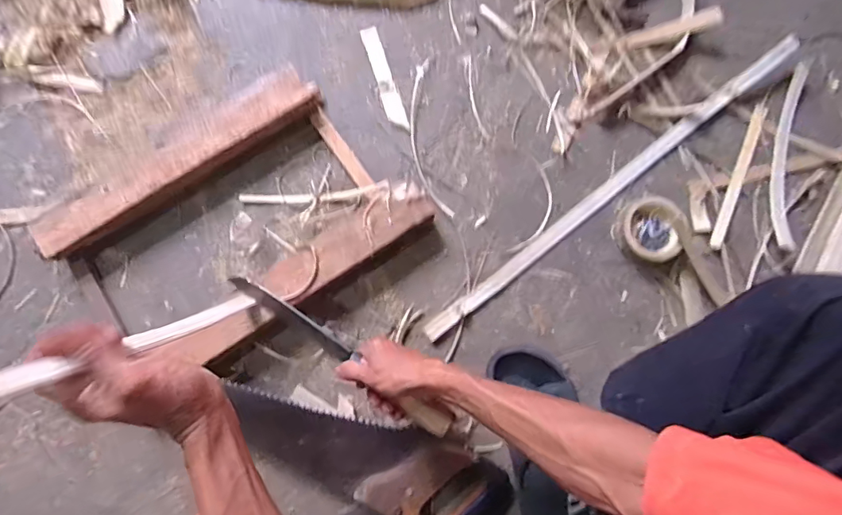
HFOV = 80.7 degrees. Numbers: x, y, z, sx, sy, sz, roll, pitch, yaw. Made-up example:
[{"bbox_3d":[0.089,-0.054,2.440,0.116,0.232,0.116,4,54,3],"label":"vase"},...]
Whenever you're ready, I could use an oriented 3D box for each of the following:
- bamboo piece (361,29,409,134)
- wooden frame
[{"bbox_3d":[-0.052,-0.253,0.699,0.025,0.004,0.158,-17,80,-4],"label":"bamboo piece"},{"bbox_3d":[-0.231,-0.044,0.631,0.419,0.060,0.276,-33,82,-7],"label":"wooden frame"}]

